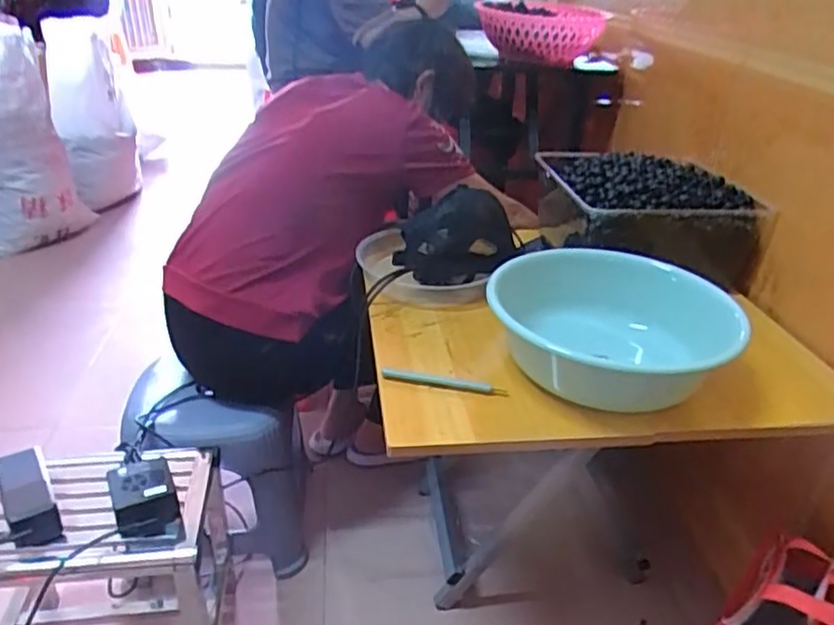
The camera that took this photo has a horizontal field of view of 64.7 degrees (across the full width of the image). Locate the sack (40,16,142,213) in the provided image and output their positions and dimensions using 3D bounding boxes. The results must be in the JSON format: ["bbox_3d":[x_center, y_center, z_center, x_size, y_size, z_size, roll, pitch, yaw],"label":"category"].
[{"bbox_3d":[-0.755,-0.450,1.541,0.164,0.440,0.142,-11,32,-22],"label":"sack"}]

